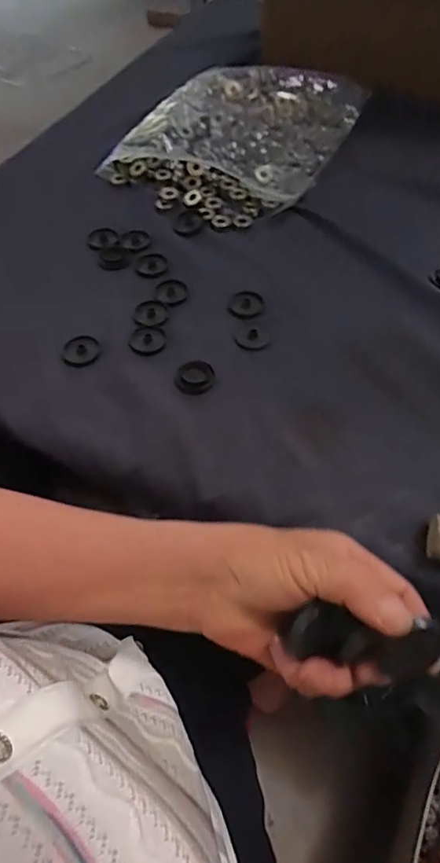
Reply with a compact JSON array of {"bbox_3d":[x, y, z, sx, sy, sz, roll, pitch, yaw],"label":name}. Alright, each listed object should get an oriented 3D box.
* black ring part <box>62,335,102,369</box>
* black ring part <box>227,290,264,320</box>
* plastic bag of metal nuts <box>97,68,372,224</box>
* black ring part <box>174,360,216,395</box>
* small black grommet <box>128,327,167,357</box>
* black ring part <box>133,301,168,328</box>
[{"bbox_3d":[-0.124,-0.073,0.466,0.034,0.006,0.034,-16,56,-10],"label":"black ring part"},{"bbox_3d":[0.026,-0.122,0.500,0.032,0.006,0.036,18,57,13],"label":"black ring part"},{"bbox_3d":[0.020,-0.375,0.659,0.249,0.052,0.321,22,58,15],"label":"plastic bag of metal nuts"},{"bbox_3d":[-0.022,-0.047,0.443,0.034,0.005,0.035,-10,56,-6],"label":"black ring part"},{"bbox_3d":[-0.066,-0.081,0.472,0.033,0.004,0.035,-11,56,-7],"label":"small black grommet"},{"bbox_3d":[-0.066,-0.113,0.492,0.032,0.004,0.037,-12,56,-8],"label":"black ring part"}]

